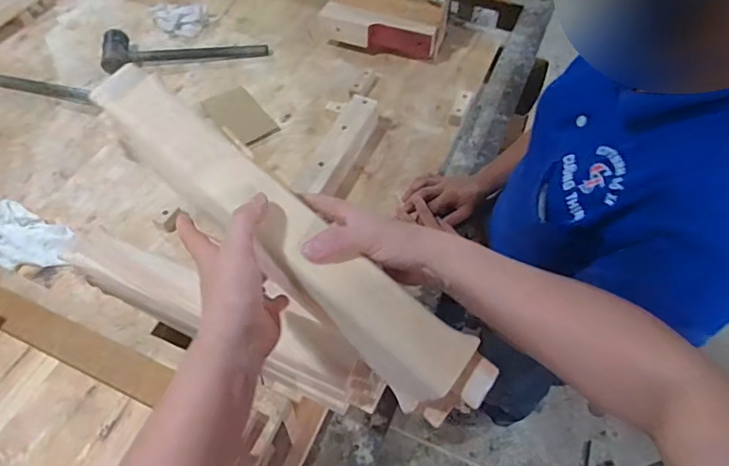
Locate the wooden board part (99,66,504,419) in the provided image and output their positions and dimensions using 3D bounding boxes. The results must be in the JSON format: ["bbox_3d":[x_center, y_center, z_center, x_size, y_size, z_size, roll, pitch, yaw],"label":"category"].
[{"bbox_3d":[-0.062,0.001,0.406,0.391,0.031,0.066,42,62,4],"label":"wooden board part"}]

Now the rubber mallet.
[{"bbox_3d":[-0.373,-0.395,1.041,0.329,0.047,0.082,-9,55,-8],"label":"rubber mallet"}]

